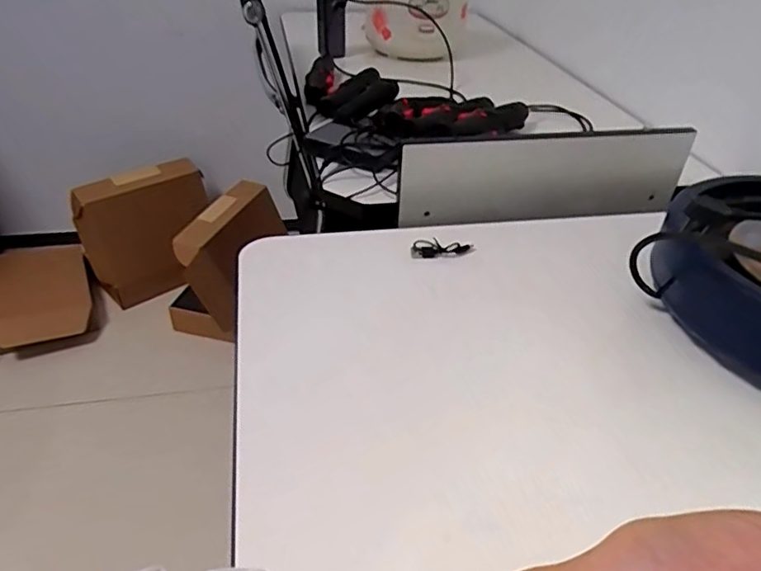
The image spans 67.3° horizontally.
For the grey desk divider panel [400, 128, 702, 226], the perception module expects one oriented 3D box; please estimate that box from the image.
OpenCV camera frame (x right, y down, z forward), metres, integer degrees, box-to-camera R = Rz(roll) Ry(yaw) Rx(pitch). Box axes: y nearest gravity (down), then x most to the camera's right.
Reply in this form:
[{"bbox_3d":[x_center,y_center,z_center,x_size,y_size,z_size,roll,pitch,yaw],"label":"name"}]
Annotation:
[{"bbox_3d":[0.217,-0.141,0.752,0.389,0.114,0.014,-5,37,-10],"label":"grey desk divider panel"}]

